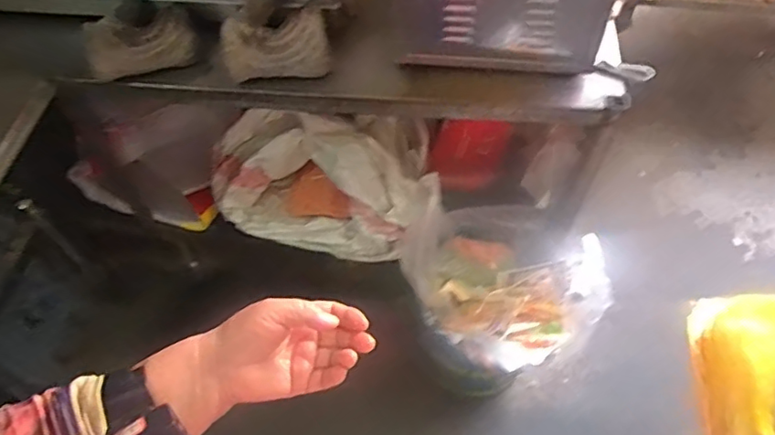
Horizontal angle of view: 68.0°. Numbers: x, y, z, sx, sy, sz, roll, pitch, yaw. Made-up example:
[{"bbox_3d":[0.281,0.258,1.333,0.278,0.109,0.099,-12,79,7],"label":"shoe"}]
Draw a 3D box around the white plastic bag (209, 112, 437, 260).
[{"bbox_3d":[-0.163,-0.072,1.380,0.534,0.246,0.280,-1,57,1],"label":"white plastic bag"}]

